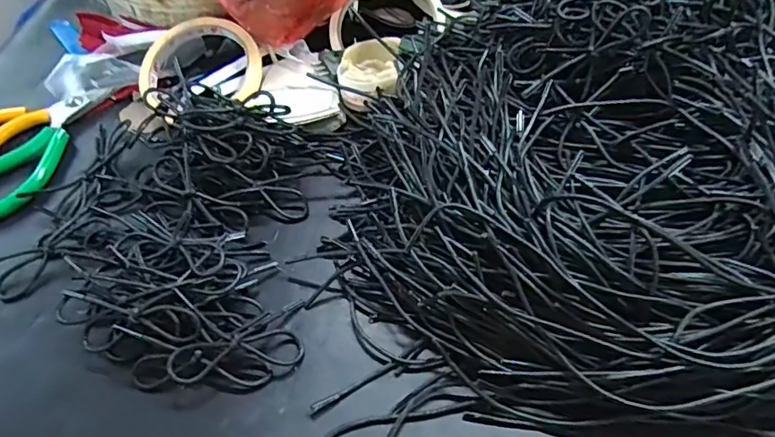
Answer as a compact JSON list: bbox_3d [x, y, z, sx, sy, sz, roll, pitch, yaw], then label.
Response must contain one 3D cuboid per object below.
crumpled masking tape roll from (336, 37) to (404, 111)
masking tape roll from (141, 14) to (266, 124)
[{"bbox_3d":[-0.012,-0.106,0.401,0.047,0.025,0.045,-2,57,3],"label":"crumpled masking tape roll"},{"bbox_3d":[-0.143,-0.116,0.416,0.090,0.025,0.087,-2,57,3],"label":"masking tape roll"}]

